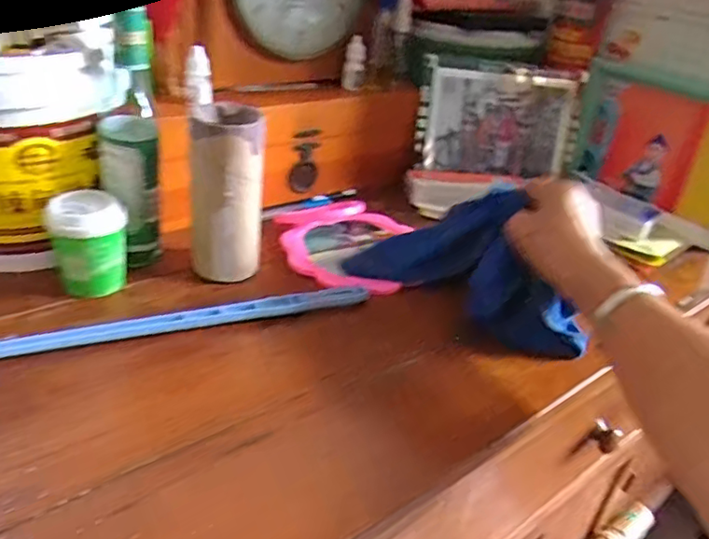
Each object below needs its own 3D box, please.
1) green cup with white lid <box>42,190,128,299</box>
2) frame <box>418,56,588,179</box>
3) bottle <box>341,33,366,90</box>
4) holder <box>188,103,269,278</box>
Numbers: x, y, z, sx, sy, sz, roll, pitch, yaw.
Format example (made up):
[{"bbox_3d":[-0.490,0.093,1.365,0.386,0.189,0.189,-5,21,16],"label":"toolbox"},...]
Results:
[{"bbox_3d":[-0.215,-0.016,0.485,0.055,0.080,0.047,-7,35,-22],"label":"green cup with white lid"},{"bbox_3d":[0.172,-0.177,0.716,0.183,0.127,0.025,1,32,-10],"label":"frame"},{"bbox_3d":[0.000,-0.226,0.654,0.019,0.055,0.016,15,33,12],"label":"bottle"},{"bbox_3d":[-0.110,-0.063,0.513,0.060,0.142,0.053,-1,33,-13],"label":"holder"}]

